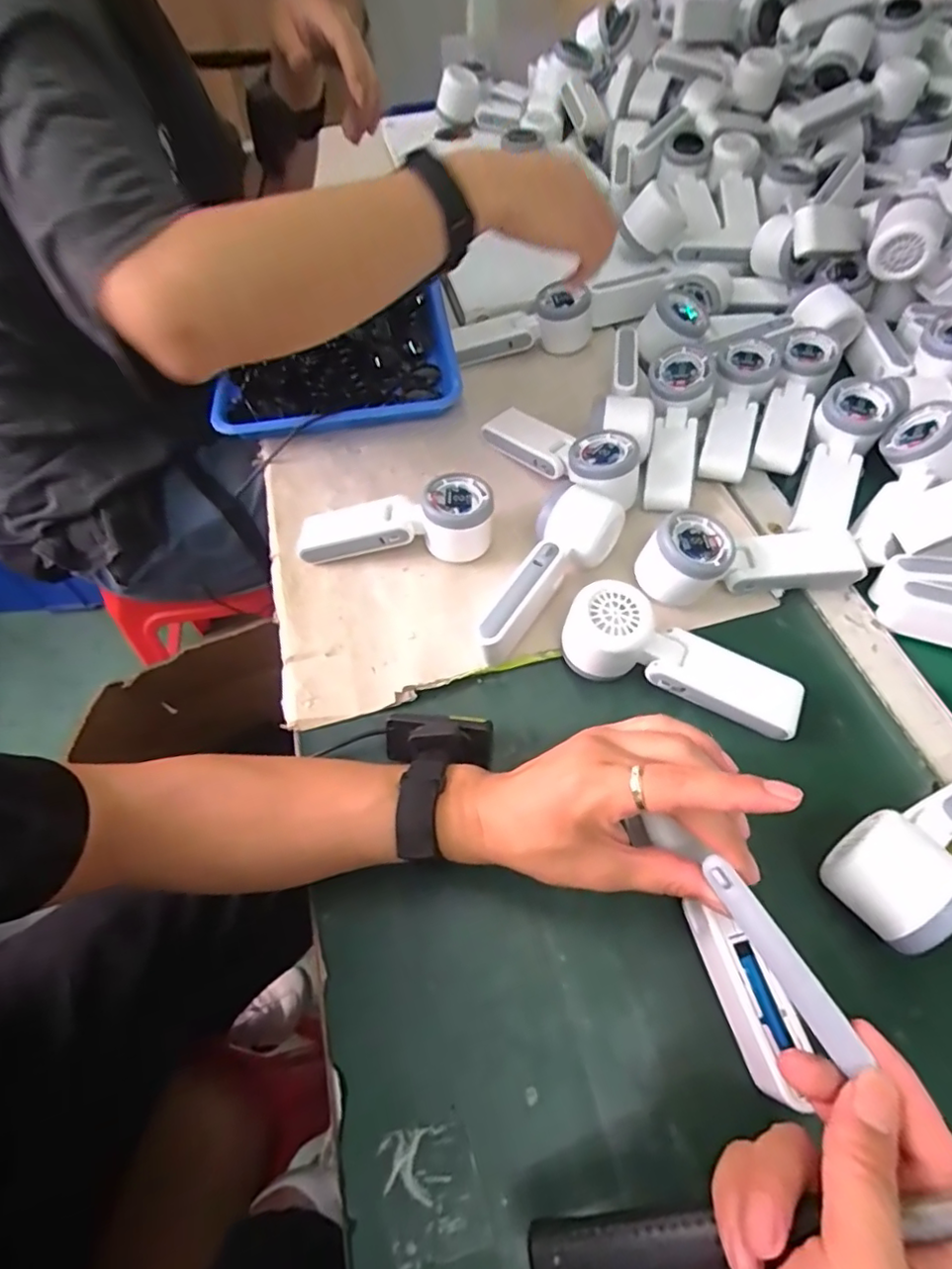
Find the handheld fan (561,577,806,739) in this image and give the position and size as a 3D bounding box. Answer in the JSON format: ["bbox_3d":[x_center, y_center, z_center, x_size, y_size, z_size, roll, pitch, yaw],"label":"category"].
[{"bbox_3d":[0.143,0.014,0.407,0.160,0.050,0.057,16,59,12],"label":"handheld fan"}]

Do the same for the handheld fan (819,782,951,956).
[{"bbox_3d":[0.272,0.107,0.341,0.161,0.054,0.054,-33,62,-18],"label":"handheld fan"}]

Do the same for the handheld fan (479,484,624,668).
[{"bbox_3d":[0.046,-0.049,0.457,0.052,0.058,0.154,37,65,22],"label":"handheld fan"}]

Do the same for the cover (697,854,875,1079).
[{"bbox_3d":[0.131,0.139,0.258,0.013,0.010,0.087,-22,52,-12],"label":"cover"}]

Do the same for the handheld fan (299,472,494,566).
[{"bbox_3d":[-0.066,-0.085,0.495,0.168,0.058,0.063,-8,56,13],"label":"handheld fan"}]

